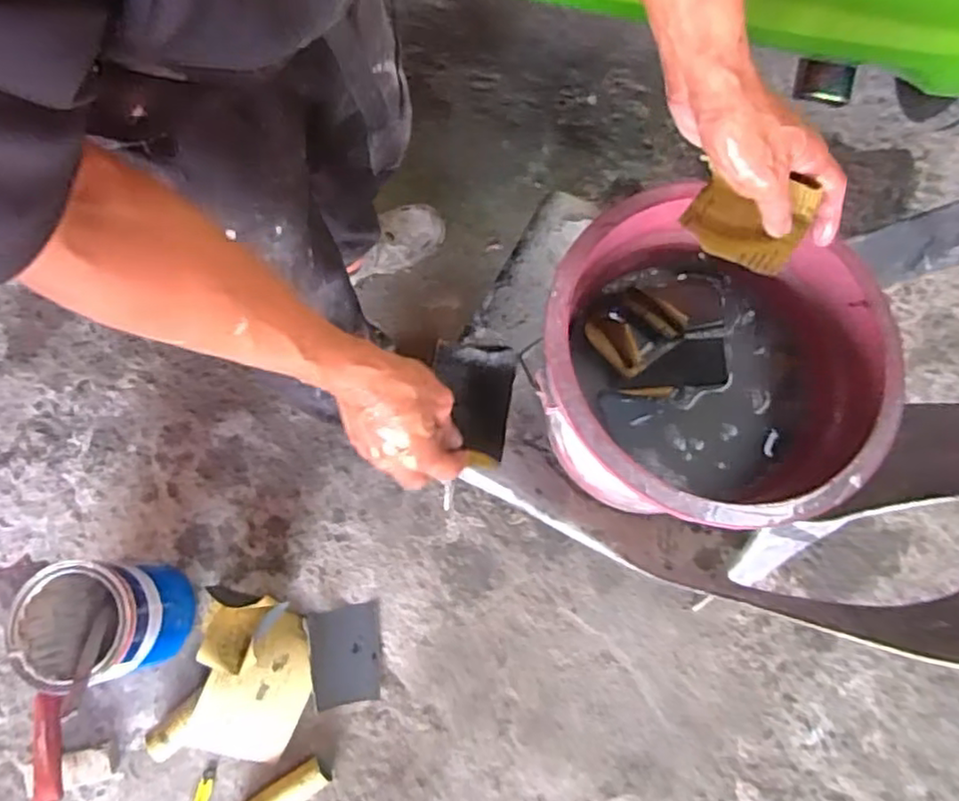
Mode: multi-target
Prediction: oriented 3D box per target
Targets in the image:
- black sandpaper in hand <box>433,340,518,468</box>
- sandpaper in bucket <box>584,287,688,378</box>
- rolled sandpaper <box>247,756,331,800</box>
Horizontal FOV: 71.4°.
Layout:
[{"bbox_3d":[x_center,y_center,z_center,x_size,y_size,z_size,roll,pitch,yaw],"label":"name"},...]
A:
[{"bbox_3d":[-0.003,0.003,0.593,0.072,0.012,0.111,8,70,-20],"label":"black sandpaper in hand"},{"bbox_3d":[0.142,-0.063,0.609,0.070,0.028,0.063,-37,78,-8],"label":"sandpaper in bucket"},{"bbox_3d":[-0.305,0.609,1.023,0.160,0.039,0.050,-32,76,-7],"label":"rolled sandpaper"}]

